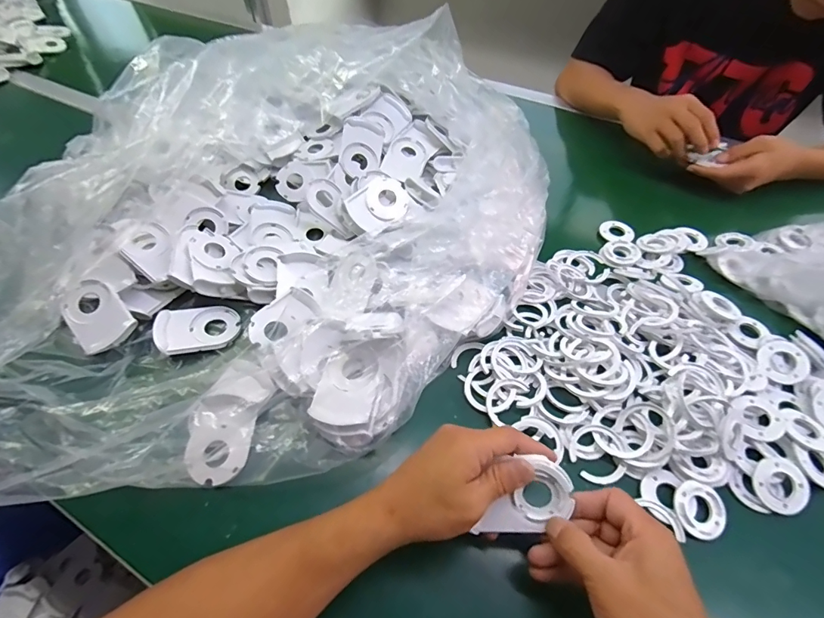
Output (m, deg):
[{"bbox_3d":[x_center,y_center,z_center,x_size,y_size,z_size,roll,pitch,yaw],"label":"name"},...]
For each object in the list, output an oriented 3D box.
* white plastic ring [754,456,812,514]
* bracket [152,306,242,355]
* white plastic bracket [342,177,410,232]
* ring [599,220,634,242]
[{"bbox_3d":[0.318,0.152,0.362,0.041,0.007,0.044,-2,74,9],"label":"white plastic ring"},{"bbox_3d":[-0.238,0.022,0.470,0.085,0.011,0.056,-3,54,-18],"label":"bracket"},{"bbox_3d":[-0.042,-0.132,0.536,0.076,0.015,0.057,-39,89,-14],"label":"white plastic bracket"},{"bbox_3d":[0.278,-0.106,0.572,0.041,0.008,0.044,0,52,0],"label":"ring"}]

